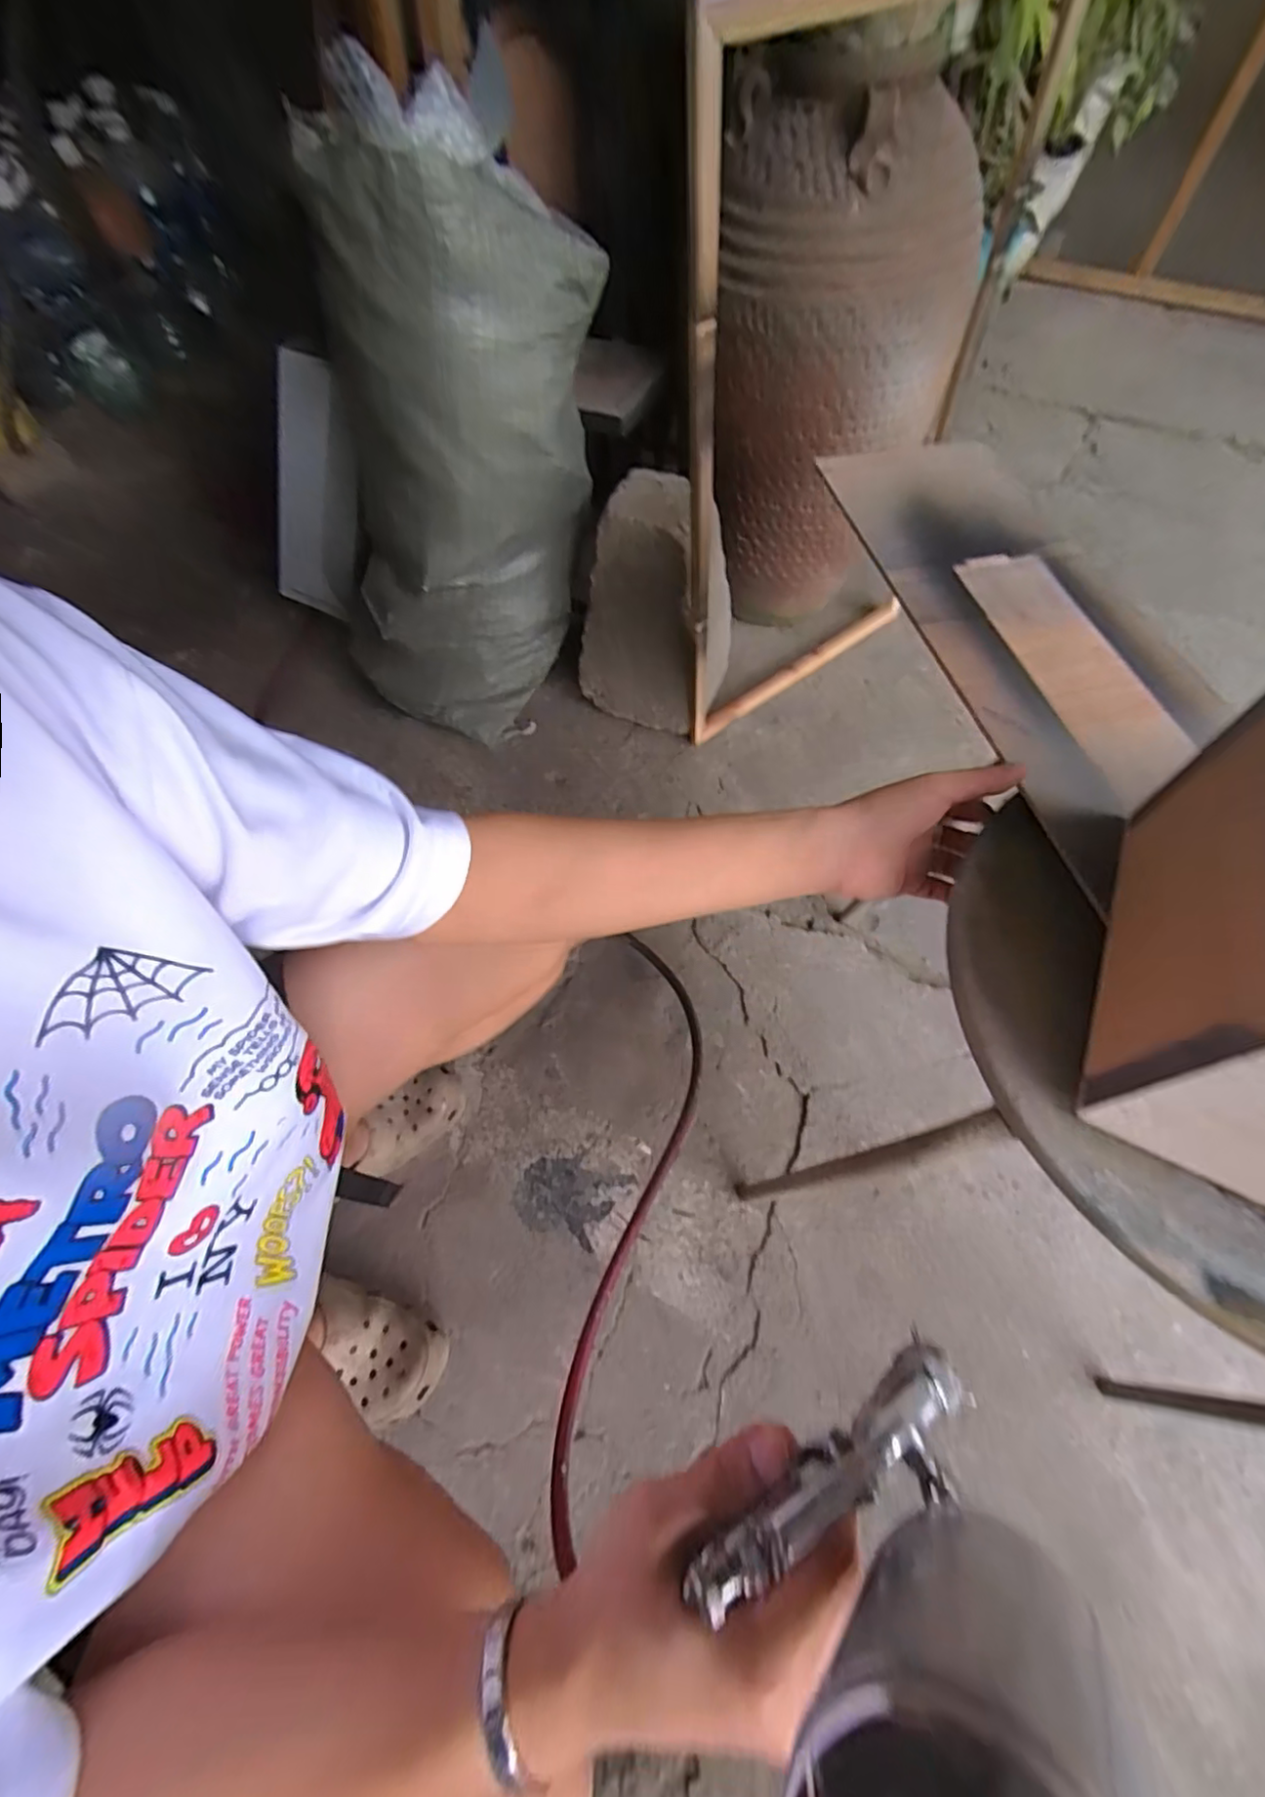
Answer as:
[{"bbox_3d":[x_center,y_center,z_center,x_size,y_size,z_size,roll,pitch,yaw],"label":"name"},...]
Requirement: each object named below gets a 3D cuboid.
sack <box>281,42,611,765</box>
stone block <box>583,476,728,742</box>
[{"bbox_3d":[-0.253,-0.567,0.830,0.309,0.600,0.383,40,71,19],"label":"sack"},{"bbox_3d":[0.037,-0.429,0.924,0.205,0.304,0.182,18,65,10],"label":"stone block"}]

